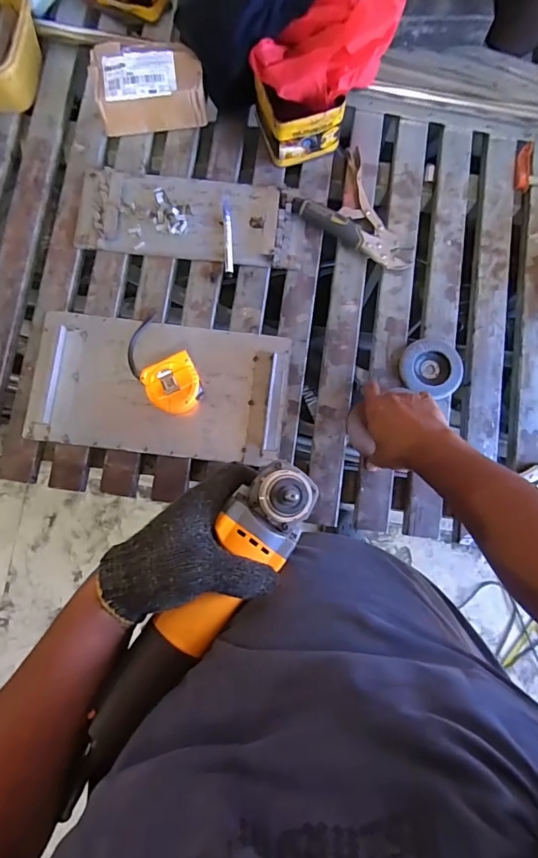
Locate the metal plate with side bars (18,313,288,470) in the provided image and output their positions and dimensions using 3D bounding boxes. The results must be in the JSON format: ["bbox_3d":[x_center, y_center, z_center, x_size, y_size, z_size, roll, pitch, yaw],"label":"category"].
[{"bbox_3d":[-0.165,-0.064,0.670,0.377,0.015,0.200,7,82,0],"label":"metal plate with side bars"}]

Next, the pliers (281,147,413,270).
[{"bbox_3d":[0.141,-0.332,0.701,0.145,0.028,0.208,-37,84,-5],"label":"pliers"}]

